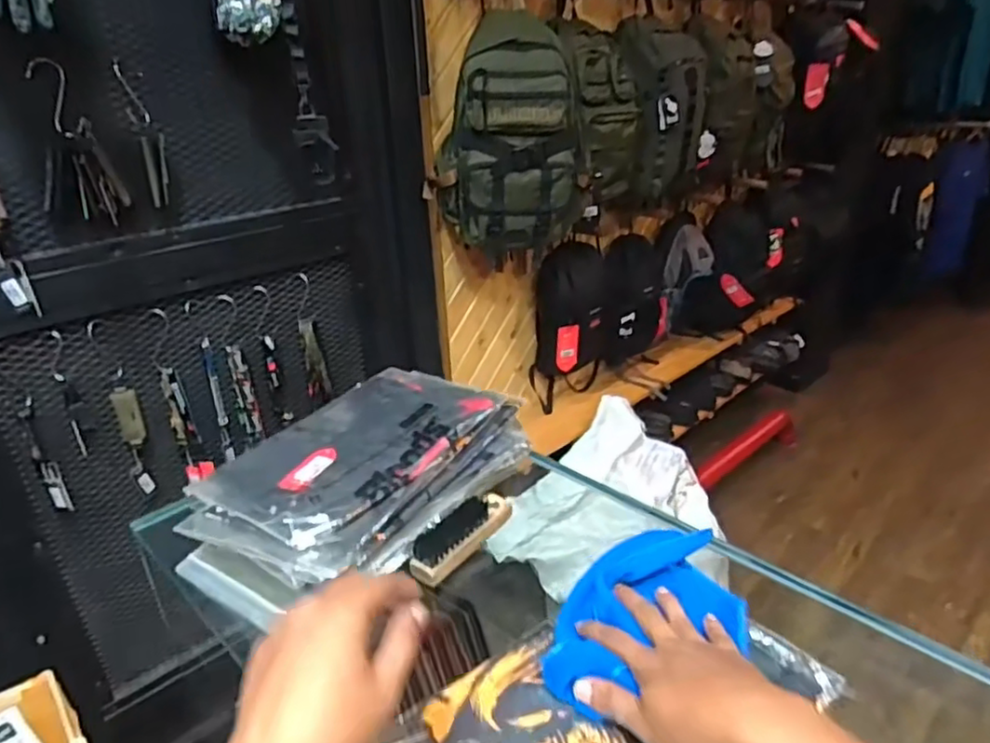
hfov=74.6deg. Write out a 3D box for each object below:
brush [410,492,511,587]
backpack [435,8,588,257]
[{"bbox_3d":[-0.031,0.155,0.635,0.037,0.029,0.126,19,33,36],"label":"brush"},{"bbox_3d":[0.041,-0.497,1.420,0.325,0.452,0.183,-8,27,-11],"label":"backpack"}]

